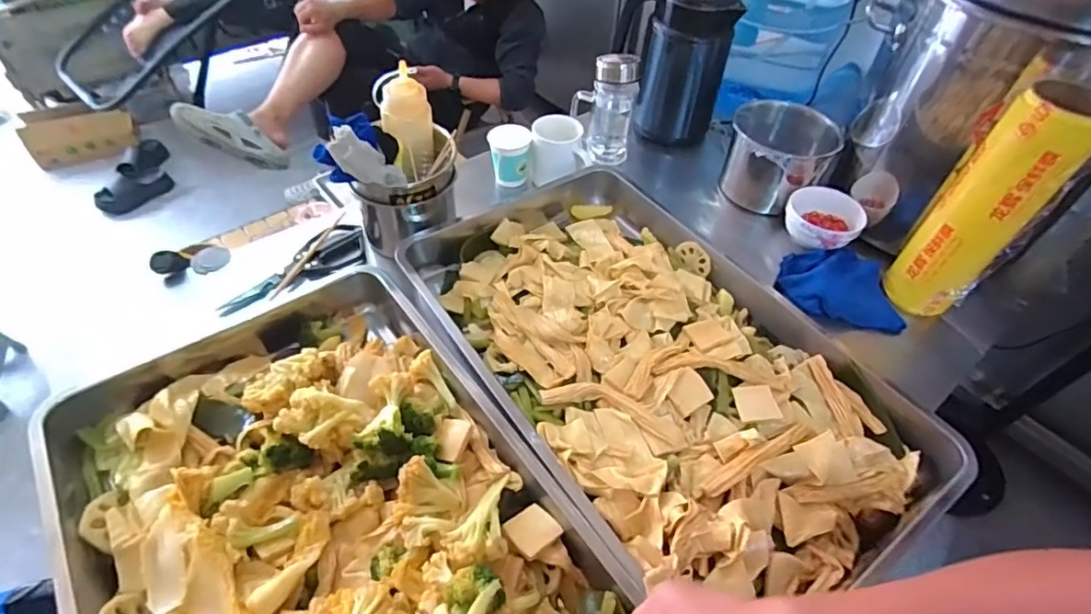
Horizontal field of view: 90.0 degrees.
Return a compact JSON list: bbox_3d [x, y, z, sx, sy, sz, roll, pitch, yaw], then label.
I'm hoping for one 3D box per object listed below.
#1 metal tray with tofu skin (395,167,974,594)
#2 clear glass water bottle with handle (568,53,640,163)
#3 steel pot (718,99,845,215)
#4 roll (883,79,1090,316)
[{"bbox_3d":[0.128,0.045,0.697,0.403,0.073,0.651,-28,57,-24],"label":"metal tray with tofu skin"},{"bbox_3d":[0.102,-0.346,0.975,0.113,0.188,0.068,7,50,2],"label":"clear glass water bottle with handle"},{"bbox_3d":[0.397,-0.255,0.947,0.172,0.143,0.134,27,53,17],"label":"steel pot"},{"bbox_3d":[0.568,-0.120,0.713,0.081,0.313,0.104,-35,60,-29],"label":"roll"}]

